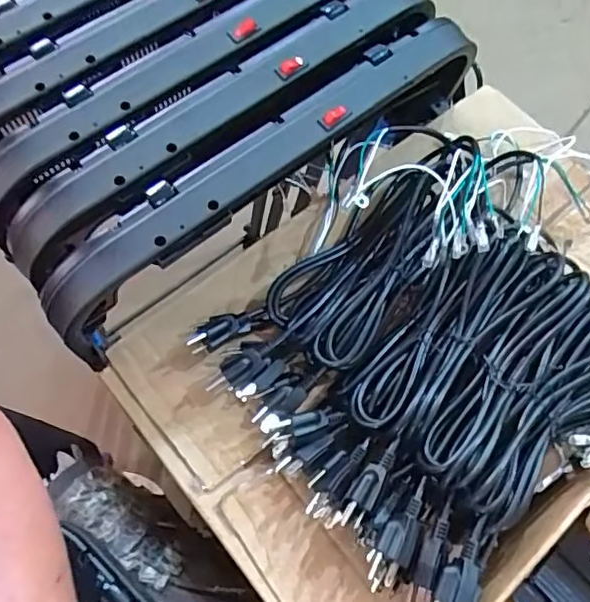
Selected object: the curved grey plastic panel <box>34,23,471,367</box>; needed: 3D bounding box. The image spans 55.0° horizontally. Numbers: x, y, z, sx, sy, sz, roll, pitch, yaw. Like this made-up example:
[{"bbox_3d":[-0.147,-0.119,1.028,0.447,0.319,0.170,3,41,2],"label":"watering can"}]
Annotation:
[{"bbox_3d":[-0.020,-0.108,0.529,0.483,0.130,0.060,-38,72,-16],"label":"curved grey plastic panel"}]

